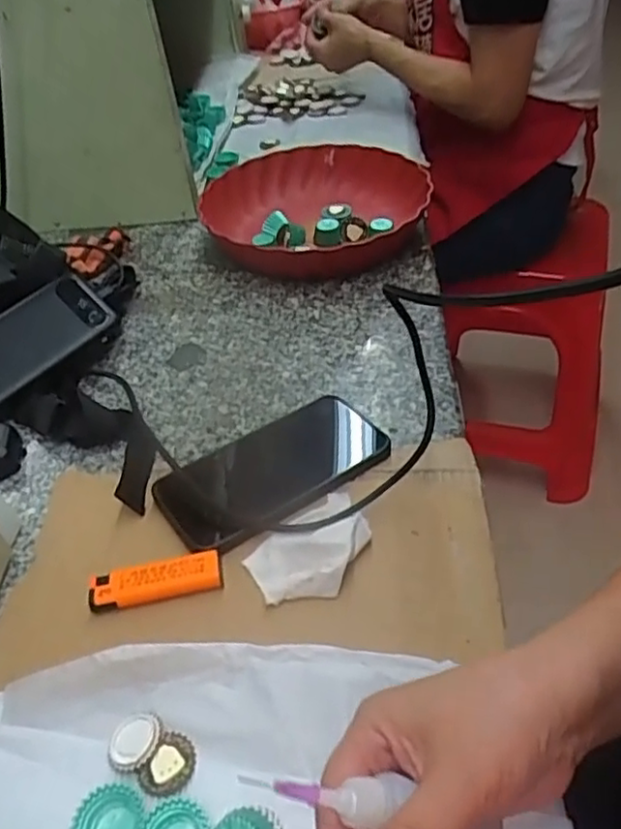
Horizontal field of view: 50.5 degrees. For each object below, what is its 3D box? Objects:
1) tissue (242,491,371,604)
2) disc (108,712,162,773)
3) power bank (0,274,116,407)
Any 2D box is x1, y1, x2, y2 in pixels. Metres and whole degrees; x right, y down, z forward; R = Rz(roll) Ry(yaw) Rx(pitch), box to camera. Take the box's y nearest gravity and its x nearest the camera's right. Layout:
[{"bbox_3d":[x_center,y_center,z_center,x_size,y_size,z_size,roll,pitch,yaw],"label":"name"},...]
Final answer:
[{"bbox_3d":[0.002,0.082,0.414,0.060,0.020,0.086,26,51,31],"label":"tissue"},{"bbox_3d":[-0.090,0.165,0.335,0.025,0.004,0.029,6,44,13],"label":"disc"},{"bbox_3d":[-0.247,-0.061,0.563,0.153,0.015,0.070,-41,80,-23],"label":"power bank"}]

